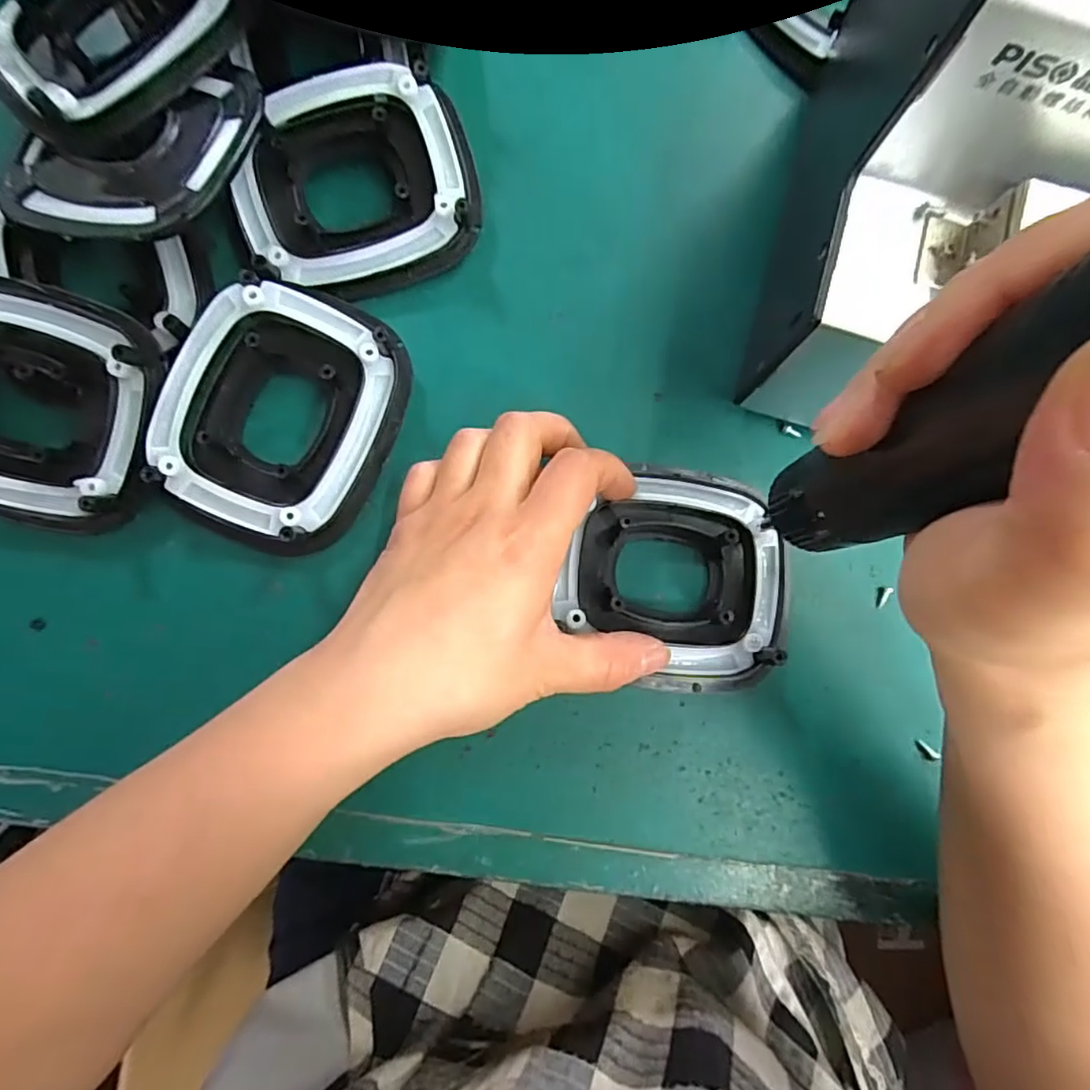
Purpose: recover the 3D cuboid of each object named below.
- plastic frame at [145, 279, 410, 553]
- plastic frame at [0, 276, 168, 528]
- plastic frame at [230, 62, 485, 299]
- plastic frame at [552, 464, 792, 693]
[{"bbox_3d":[-0.110,-0.054,0.252,0.086,0.021,0.107,24,81,0],"label":"plastic frame"},{"bbox_3d":[-0.211,-0.059,0.243,0.102,0.023,0.090,17,81,-1],"label":"plastic frame"},{"bbox_3d":[-0.083,-0.156,0.265,0.104,0.030,0.080,-21,84,-6],"label":"plastic frame"},{"bbox_3d":[0.057,0.014,0.257,0.096,0.017,0.093,5,81,-3],"label":"plastic frame"}]

